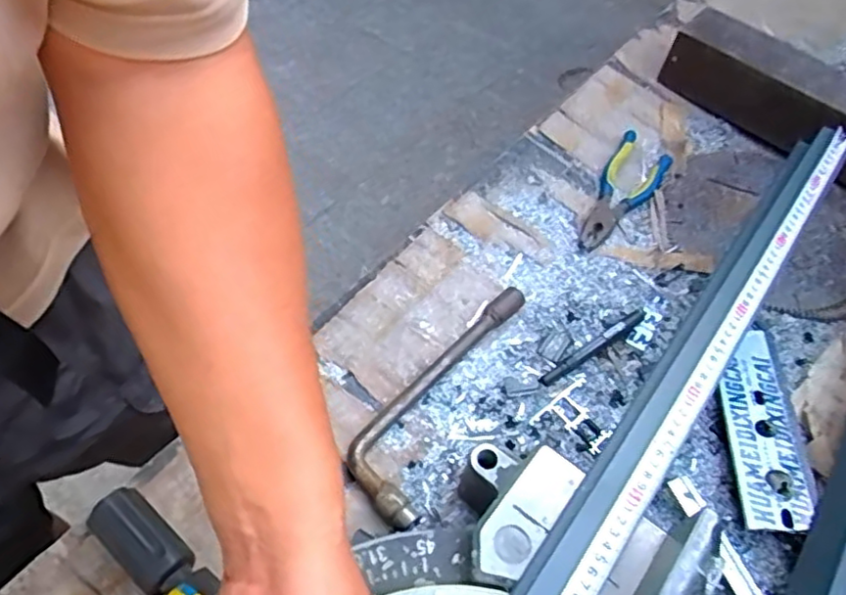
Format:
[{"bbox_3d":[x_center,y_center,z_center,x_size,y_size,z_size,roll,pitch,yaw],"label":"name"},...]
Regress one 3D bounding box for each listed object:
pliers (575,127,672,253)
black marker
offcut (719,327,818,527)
[{"bbox_3d":[0.232,-0.123,0.745,0.067,0.016,0.190,30,57,16],"label":"pliers"},{"bbox_3d":[0.168,0.047,0.618,0.138,0.010,0.013,-29,61,-23],"label":"black marker"},{"bbox_3d":[0.306,0.113,0.578,0.057,0.012,0.197,-1,47,13],"label":"offcut"}]

